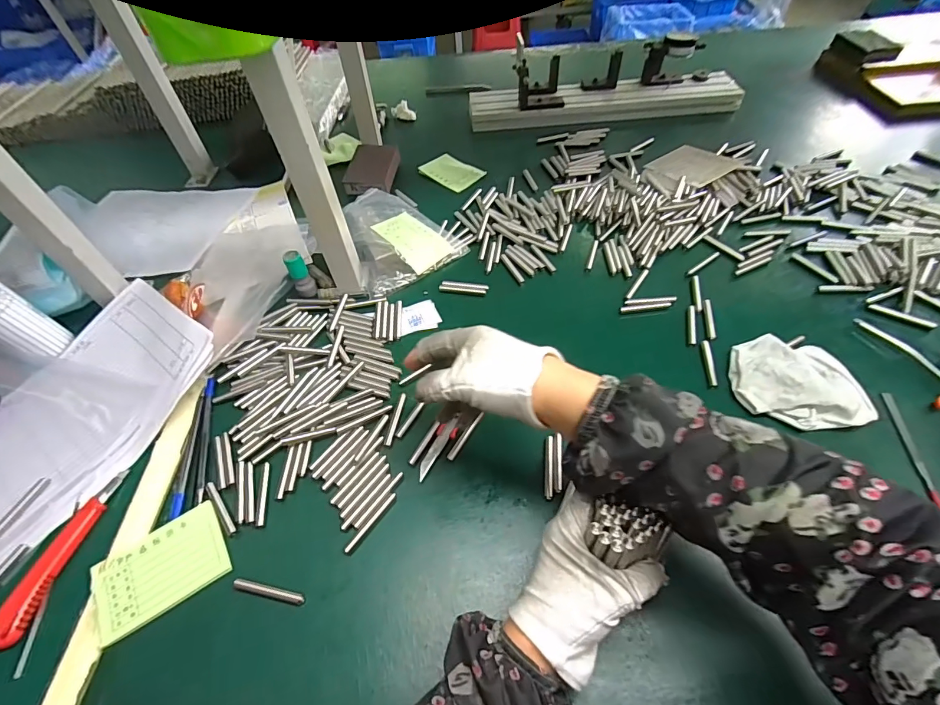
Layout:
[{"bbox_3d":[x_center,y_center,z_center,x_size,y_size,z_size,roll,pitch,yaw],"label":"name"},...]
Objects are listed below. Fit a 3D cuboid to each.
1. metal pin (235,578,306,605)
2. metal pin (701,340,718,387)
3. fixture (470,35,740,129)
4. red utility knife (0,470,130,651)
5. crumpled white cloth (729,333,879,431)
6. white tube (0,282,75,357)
[{"bbox_3d":[-0.157,0.186,0.329,0.058,0.004,0.007,8,53,10],"label":"metal pin"},{"bbox_3d":[0.246,0.010,0.434,0.007,0.004,0.057,5,53,8],"label":"metal pin"},{"bbox_3d":[0.240,-0.479,0.754,0.476,0.086,0.132,-8,52,-2],"label":"fixture"},{"bbox_3d":[-0.345,0.164,0.355,0.027,0.011,0.137,4,53,7],"label":"red utility knife"},{"bbox_3d":[0.310,0.029,0.400,0.109,0.033,0.082,16,55,16],"label":"crumpled white cloth"},{"bbox_3d":[-0.511,-0.034,0.466,0.062,0.092,0.057,19,56,18],"label":"white tube"}]

